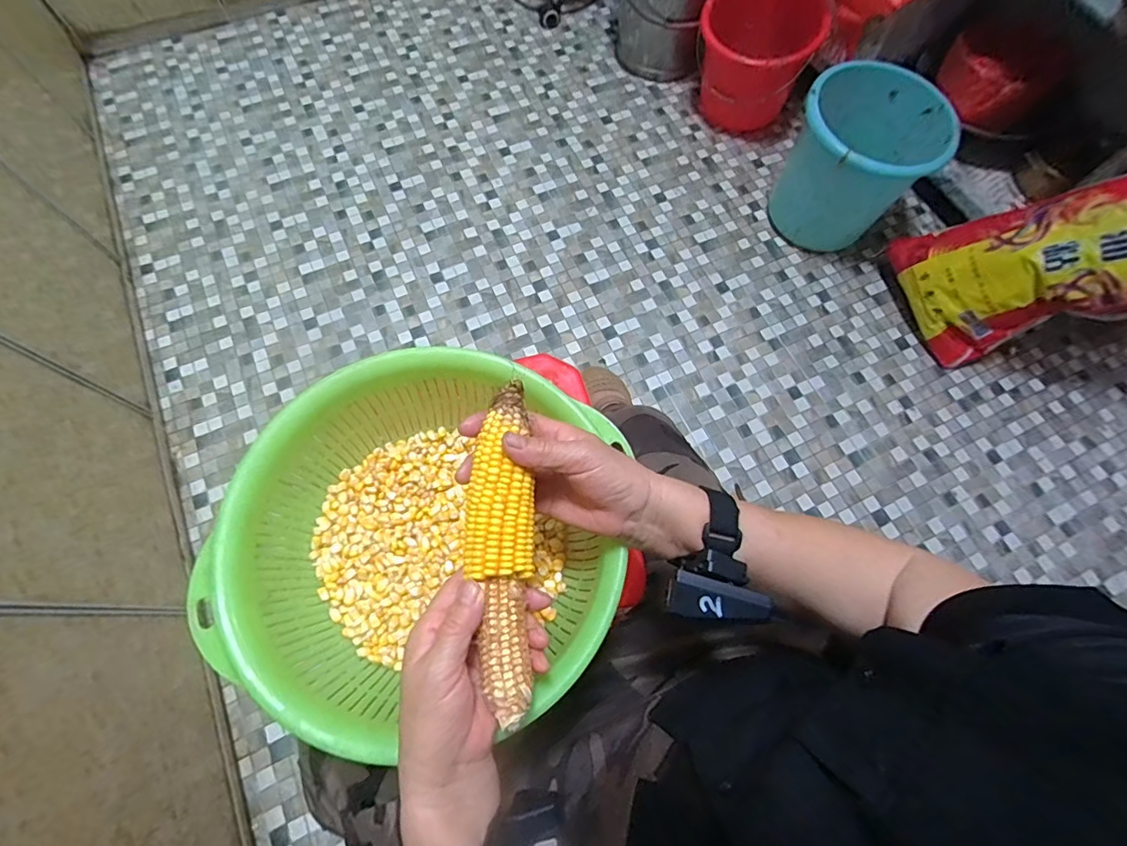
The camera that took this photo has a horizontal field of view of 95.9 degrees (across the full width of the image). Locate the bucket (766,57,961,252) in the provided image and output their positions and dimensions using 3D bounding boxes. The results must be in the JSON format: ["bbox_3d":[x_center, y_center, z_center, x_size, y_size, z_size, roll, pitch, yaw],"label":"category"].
[{"bbox_3d":[0.665,-0.603,1.161,0.285,0.293,0.360,33,72,9],"label":"bucket"}]

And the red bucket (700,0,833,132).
[{"bbox_3d":[0.470,-0.913,1.270,0.272,0.285,0.272,1,70,-2],"label":"red bucket"}]

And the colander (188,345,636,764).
[{"bbox_3d":[-0.105,0.095,0.434,0.301,0.093,0.299,0,70,-1],"label":"colander"}]

